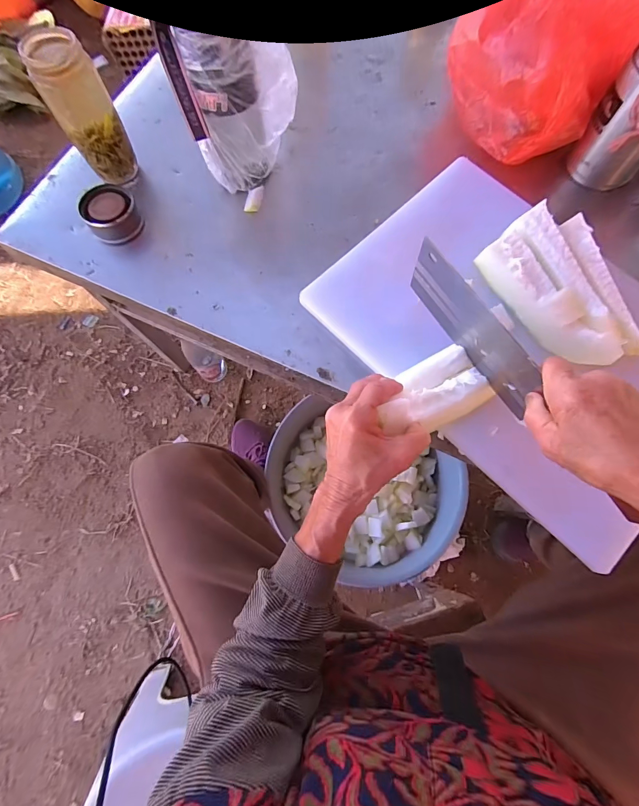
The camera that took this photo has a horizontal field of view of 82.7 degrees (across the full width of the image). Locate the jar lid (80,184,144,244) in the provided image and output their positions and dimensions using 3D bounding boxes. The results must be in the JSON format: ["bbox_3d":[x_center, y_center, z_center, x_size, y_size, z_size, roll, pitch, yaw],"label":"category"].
[{"bbox_3d":[-0.276,-0.249,0.484,0.064,0.043,0.064,-36,74,-11],"label":"jar lid"}]

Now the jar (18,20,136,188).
[{"bbox_3d":[-0.291,-0.361,0.459,0.066,0.151,0.059,-31,74,-10],"label":"jar"}]

